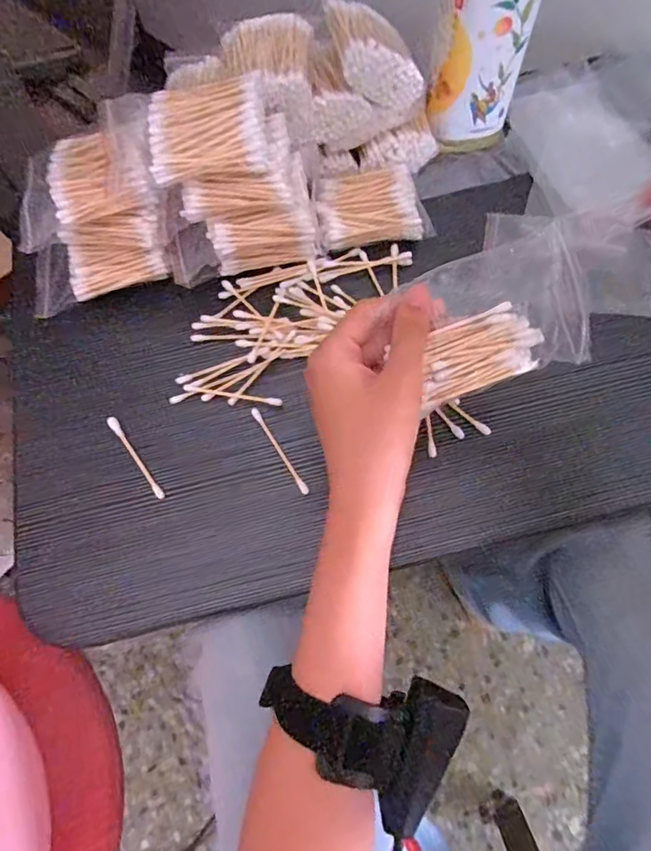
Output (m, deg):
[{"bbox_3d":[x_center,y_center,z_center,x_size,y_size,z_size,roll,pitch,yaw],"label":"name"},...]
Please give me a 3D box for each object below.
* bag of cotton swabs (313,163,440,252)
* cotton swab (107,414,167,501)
[{"bbox_3d":[0.035,-0.170,0.394,0.082,0.024,0.067,-10,70,-1],"label":"bag of cotton swabs"},{"bbox_3d":[-0.128,0.021,0.341,0.006,0.005,0.070,-36,73,-10],"label":"cotton swab"}]

